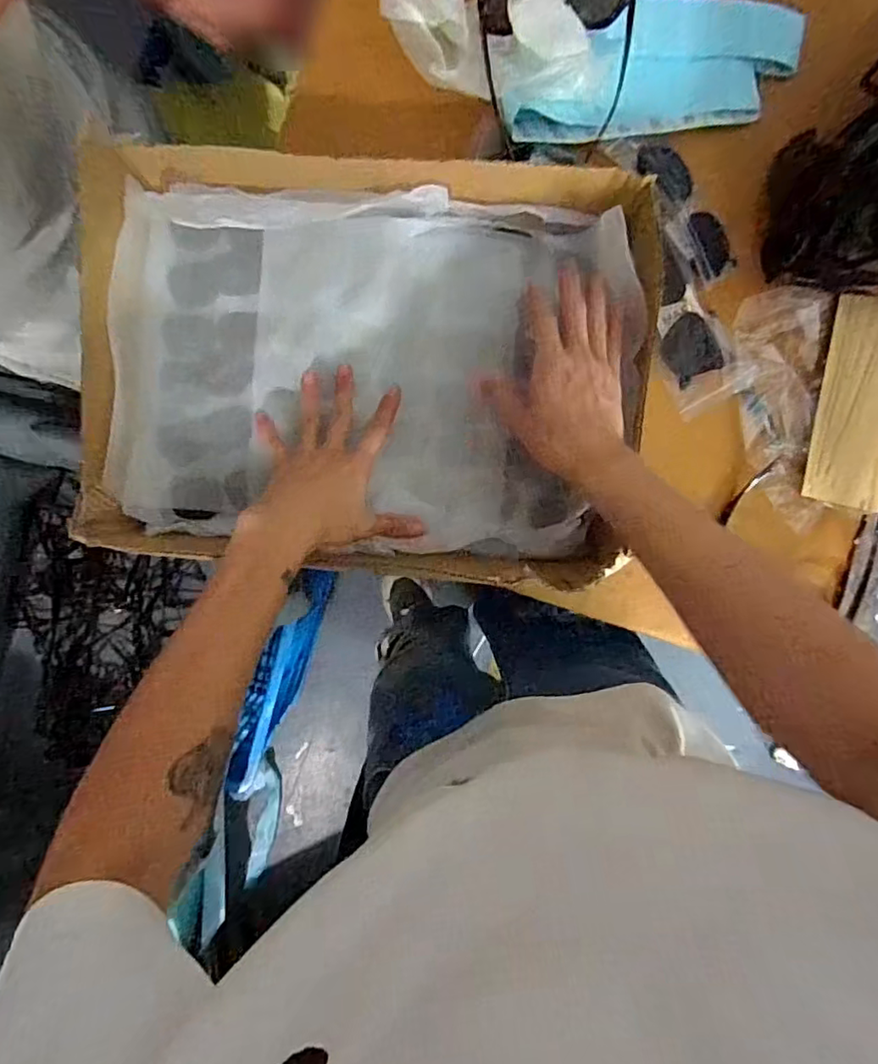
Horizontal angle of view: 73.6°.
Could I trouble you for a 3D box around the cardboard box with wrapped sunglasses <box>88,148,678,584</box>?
[{"bbox_3d":[-0.060,-0.140,0.509,0.440,0.104,0.323,4,94,-3],"label":"cardboard box with wrapped sunglasses"}]

